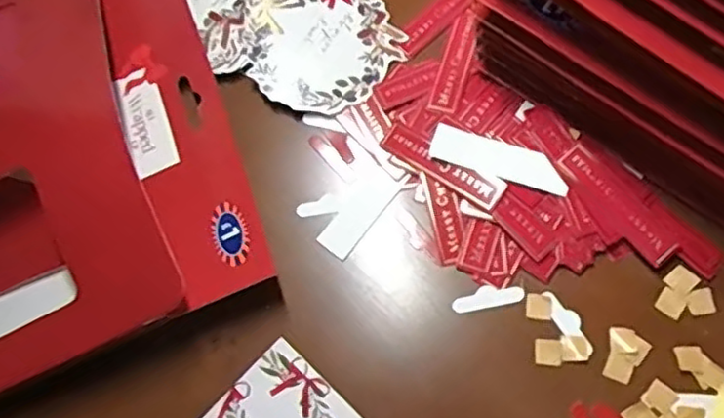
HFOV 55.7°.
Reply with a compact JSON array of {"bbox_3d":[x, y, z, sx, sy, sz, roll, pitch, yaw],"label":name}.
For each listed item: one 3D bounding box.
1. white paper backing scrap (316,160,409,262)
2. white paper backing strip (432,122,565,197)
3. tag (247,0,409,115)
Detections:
[{"bbox_3d":[-0.001,0.000,0.299,0.018,0.004,0.044,36,79,14],"label":"white paper backing scrap"},{"bbox_3d":[0.058,-0.021,0.289,0.057,0.004,0.015,18,86,10],"label":"white paper backing strip"},{"bbox_3d":[-0.019,-0.076,0.318,0.065,0.007,0.066,-1,73,5],"label":"tag"}]

